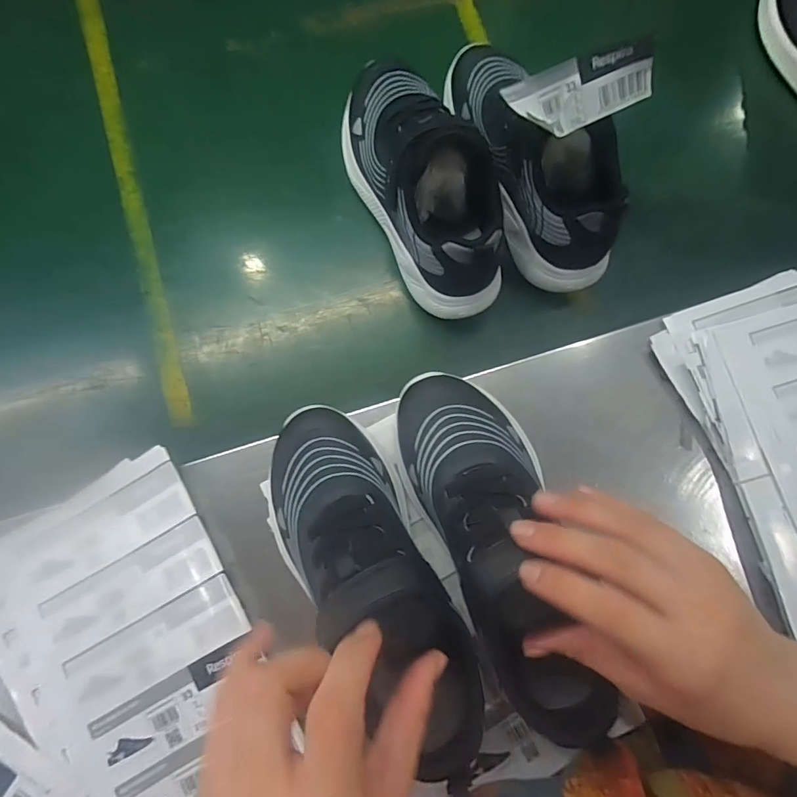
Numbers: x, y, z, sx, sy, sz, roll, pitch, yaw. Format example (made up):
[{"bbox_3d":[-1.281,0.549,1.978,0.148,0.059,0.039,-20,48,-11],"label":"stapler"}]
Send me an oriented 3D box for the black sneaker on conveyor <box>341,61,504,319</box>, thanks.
[{"bbox_3d":[0.022,-0.175,0.358,0.088,0.107,0.208,-25,81,-6],"label":"black sneaker on conveyor"}]

